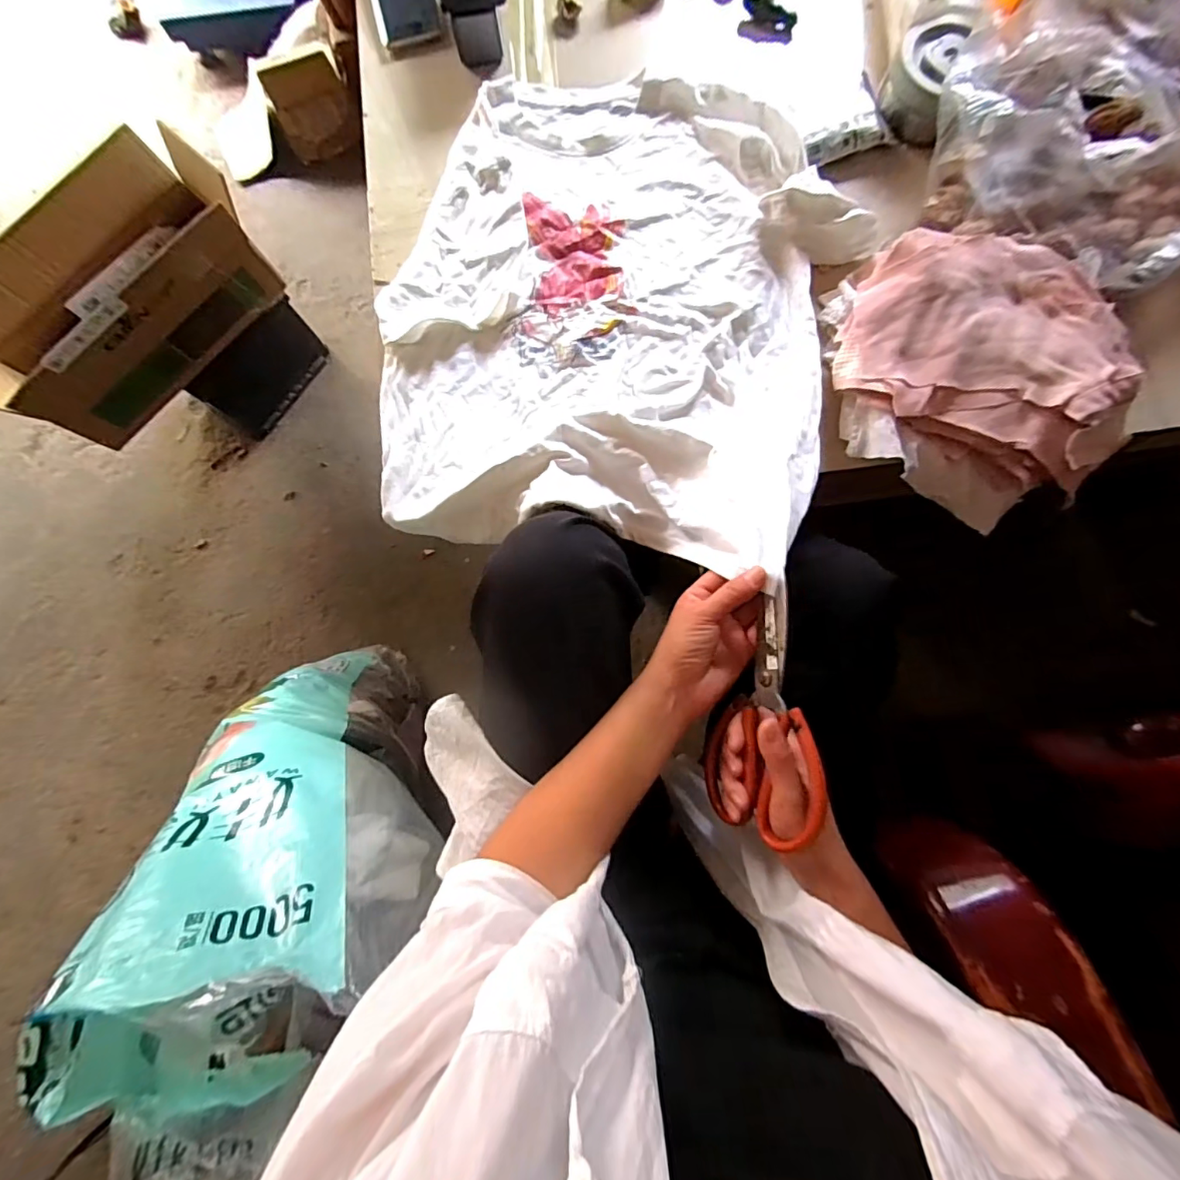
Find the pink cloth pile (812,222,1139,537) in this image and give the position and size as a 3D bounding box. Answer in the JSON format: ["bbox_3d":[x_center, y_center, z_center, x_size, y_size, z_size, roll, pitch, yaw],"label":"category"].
[{"bbox_3d":[0.364,-0.215,0.497,0.244,0.078,0.283,-3,81,1],"label":"pink cloth pile"}]

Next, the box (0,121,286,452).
[{"bbox_3d":[-0.685,-0.413,0.754,0.190,0.164,0.400,38,84,7],"label":"box"}]

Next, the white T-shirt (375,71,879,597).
[{"bbox_3d":[0.023,-0.295,0.507,0.424,0.124,0.517,10,82,-5],"label":"white T-shirt"}]

